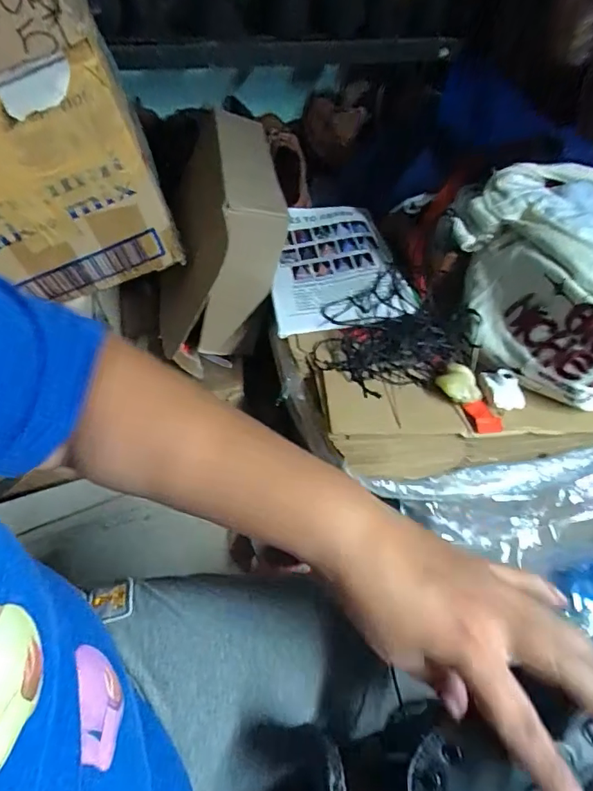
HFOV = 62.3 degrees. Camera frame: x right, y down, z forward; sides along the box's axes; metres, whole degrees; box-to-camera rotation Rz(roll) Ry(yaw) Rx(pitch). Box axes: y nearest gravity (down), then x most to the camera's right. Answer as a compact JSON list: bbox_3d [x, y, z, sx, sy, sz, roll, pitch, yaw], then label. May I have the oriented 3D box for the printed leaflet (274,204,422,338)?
[{"bbox_3d":[0.042,-0.164,0.607,0.149,0.013,0.242,-11,49,1],"label":"printed leaflet"}]

